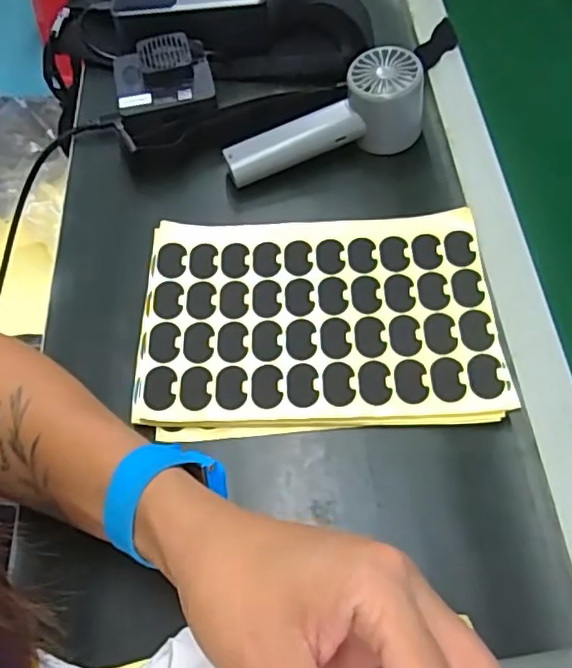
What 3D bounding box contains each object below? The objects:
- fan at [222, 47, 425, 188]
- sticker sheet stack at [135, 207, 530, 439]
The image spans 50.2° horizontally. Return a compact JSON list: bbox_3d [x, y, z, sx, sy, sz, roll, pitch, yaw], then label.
[{"bbox_3d":[0.028,-0.158,0.469,0.157,0.062,0.052,-22,63,2],"label":"fan"},{"bbox_3d":[0.018,-0.011,0.399,0.222,0.010,0.153,-2,61,3],"label":"sticker sheet stack"}]

